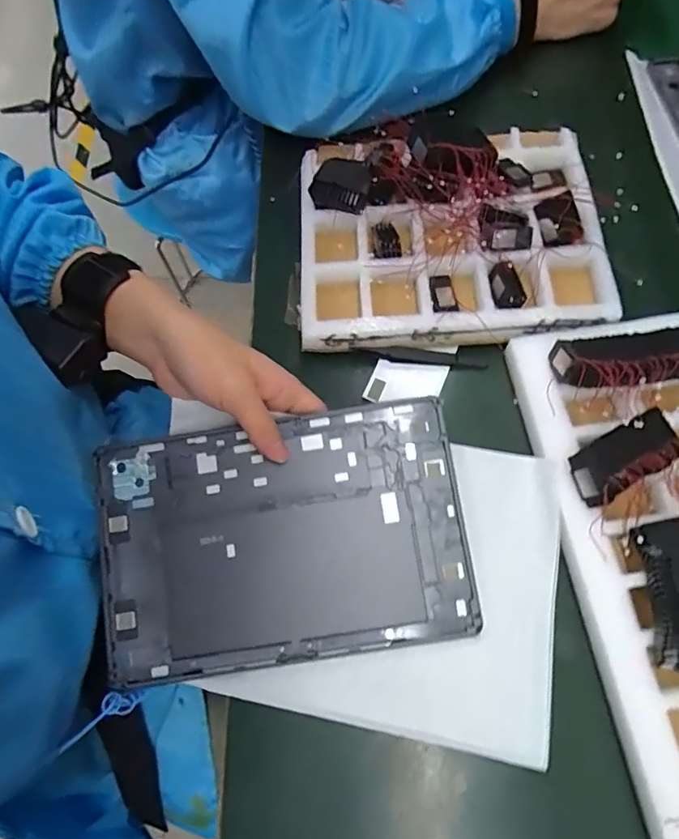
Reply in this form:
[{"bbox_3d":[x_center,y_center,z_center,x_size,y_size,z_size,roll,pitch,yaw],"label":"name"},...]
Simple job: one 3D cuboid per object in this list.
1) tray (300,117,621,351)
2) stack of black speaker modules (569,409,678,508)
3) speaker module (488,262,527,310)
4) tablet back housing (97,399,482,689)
[{"bbox_3d":[0.094,-0.166,0.431,0.254,0.061,0.207,-1,69,2],"label":"tray"},{"bbox_3d":[0.193,0.026,0.338,0.072,0.025,0.037,-30,71,-8],"label":"stack of black speaker modules"},{"bbox_3d":[0.139,-0.110,0.410,0.026,0.009,0.045,-5,69,1],"label":"speaker module"},{"bbox_3d":[-0.042,0.085,0.352,0.252,0.007,0.166,-8,80,0],"label":"tablet back housing"}]

